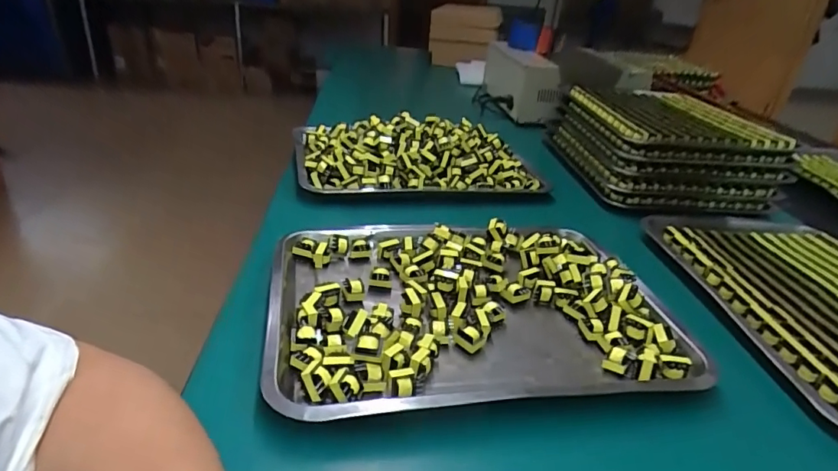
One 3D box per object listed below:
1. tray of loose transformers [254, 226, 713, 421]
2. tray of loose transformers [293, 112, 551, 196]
[{"bbox_3d":[0.048,0.061,0.502,0.375,0.035,0.278,-1,28,-12],"label":"tray of loose transformers"},{"bbox_3d":[-0.009,-0.142,0.826,0.372,0.069,0.248,-3,29,-15],"label":"tray of loose transformers"}]

